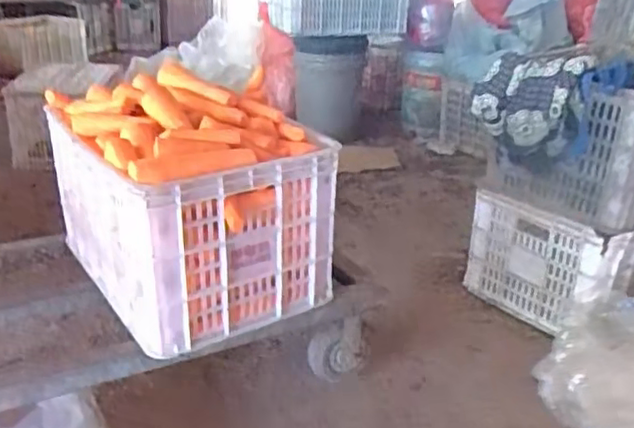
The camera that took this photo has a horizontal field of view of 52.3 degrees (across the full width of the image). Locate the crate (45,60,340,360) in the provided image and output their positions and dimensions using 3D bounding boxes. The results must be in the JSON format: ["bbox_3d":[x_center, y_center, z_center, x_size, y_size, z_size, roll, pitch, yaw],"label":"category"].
[{"bbox_3d":[-0.233,-0.036,1.144,0.344,0.330,0.443,-14,28,-32],"label":"crate"}]

